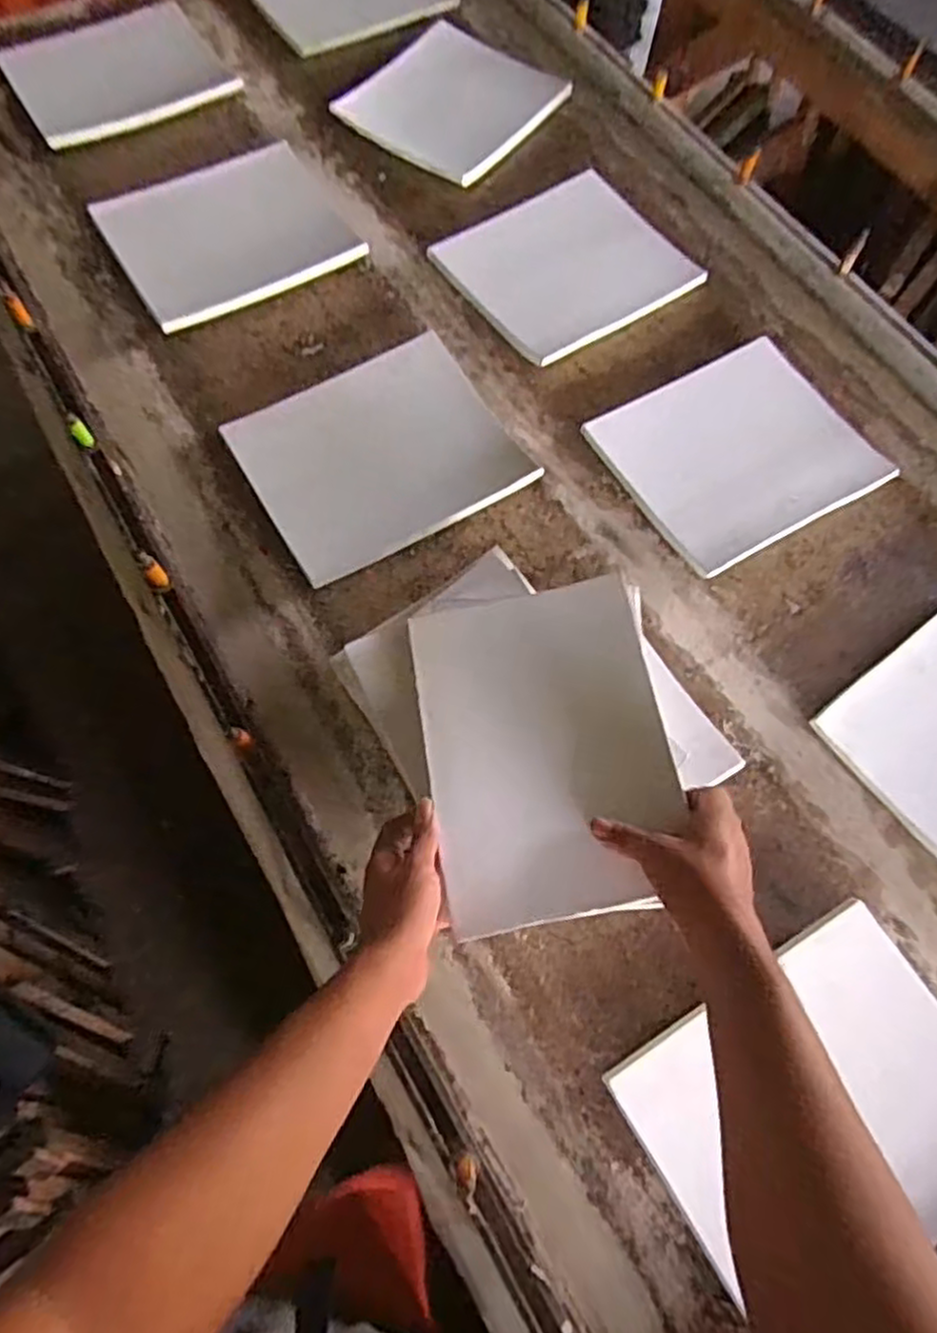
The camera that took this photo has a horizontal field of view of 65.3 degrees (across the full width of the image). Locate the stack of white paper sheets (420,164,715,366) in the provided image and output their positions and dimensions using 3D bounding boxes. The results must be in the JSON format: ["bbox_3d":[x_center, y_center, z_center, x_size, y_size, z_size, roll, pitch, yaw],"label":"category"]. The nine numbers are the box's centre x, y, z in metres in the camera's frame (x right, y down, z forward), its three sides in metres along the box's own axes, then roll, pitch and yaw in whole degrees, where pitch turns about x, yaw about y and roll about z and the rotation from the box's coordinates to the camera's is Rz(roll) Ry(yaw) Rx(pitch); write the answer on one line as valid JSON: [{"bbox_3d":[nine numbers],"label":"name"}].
[{"bbox_3d":[0.121,-0.502,0.919,0.264,0.020,0.225,-34,76,-13],"label":"stack of white paper sheets"}]

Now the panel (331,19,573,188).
[{"bbox_3d":[-0.022,-0.786,1.016,0.242,0.020,0.239,34,73,9],"label":"panel"}]

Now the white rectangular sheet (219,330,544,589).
[{"bbox_3d":[-0.097,-0.235,0.800,0.273,0.036,0.227,-30,75,-12],"label":"white rectangular sheet"}]

